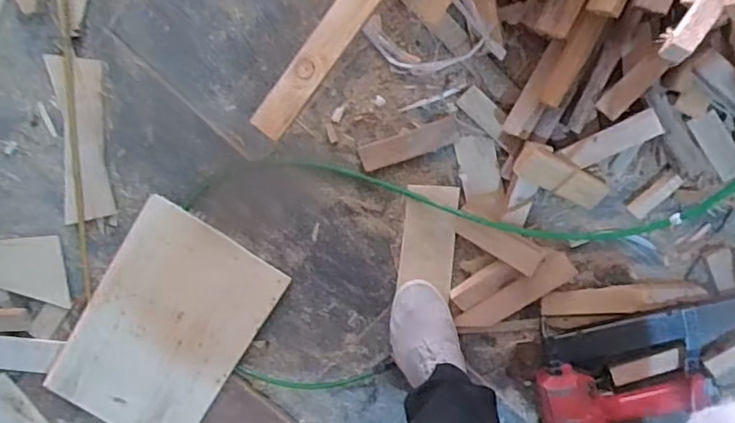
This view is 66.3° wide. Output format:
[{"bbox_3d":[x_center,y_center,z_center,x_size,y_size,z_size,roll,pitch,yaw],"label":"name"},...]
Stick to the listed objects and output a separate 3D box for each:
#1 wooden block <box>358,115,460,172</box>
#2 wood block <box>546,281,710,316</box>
[{"bbox_3d":[0.062,-0.099,0.833,0.147,0.015,0.039,-18,101,9],"label":"wooden block"},{"bbox_3d":[0.378,0.134,0.841,0.230,0.025,0.042,-6,102,7],"label":"wood block"}]

